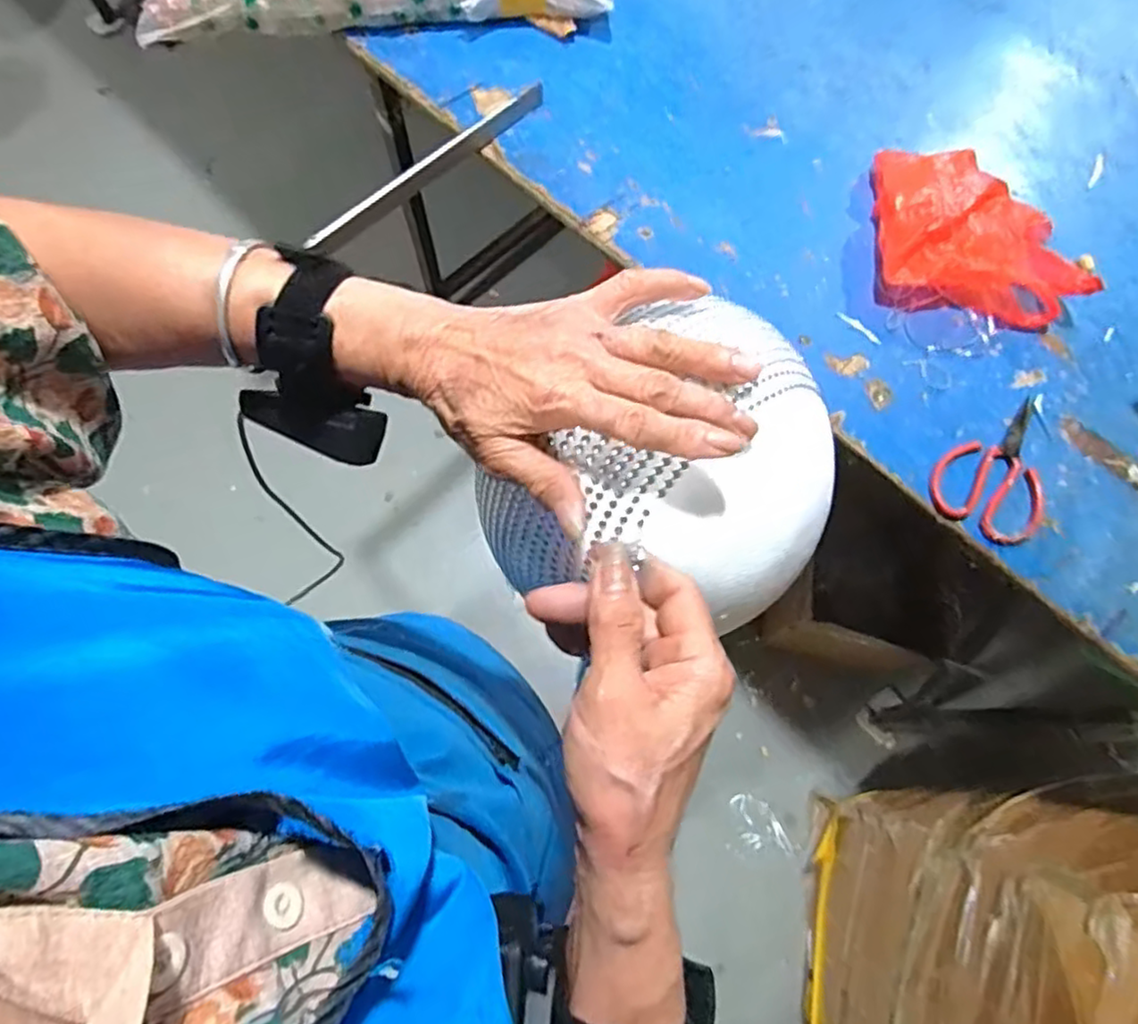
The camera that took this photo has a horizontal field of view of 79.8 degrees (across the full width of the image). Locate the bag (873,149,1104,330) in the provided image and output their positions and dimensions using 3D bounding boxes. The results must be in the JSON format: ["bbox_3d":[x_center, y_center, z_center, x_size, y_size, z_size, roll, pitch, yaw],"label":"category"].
[{"bbox_3d":[0.419,-0.300,0.708,0.191,0.058,0.198,7,70,1],"label":"bag"}]

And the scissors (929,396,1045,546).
[{"bbox_3d":[0.407,-0.049,0.644,0.095,0.019,0.156,29,72,8],"label":"scissors"}]

